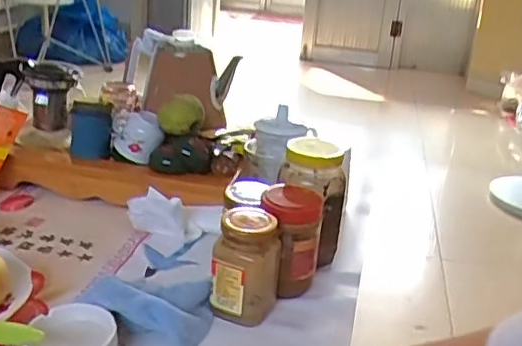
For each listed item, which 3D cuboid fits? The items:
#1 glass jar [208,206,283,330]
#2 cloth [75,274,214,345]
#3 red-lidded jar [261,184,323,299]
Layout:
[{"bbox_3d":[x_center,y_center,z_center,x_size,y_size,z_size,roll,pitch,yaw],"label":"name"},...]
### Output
[{"bbox_3d":[-0.016,0.099,0.675,0.068,0.112,0.068,4,23,-2],"label":"glass jar"},{"bbox_3d":[-0.112,0.136,0.659,0.117,0.064,0.092,10,23,12],"label":"cloth"},{"bbox_3d":[0.033,0.078,0.730,0.066,0.115,0.073,6,23,2],"label":"red-lidded jar"}]

